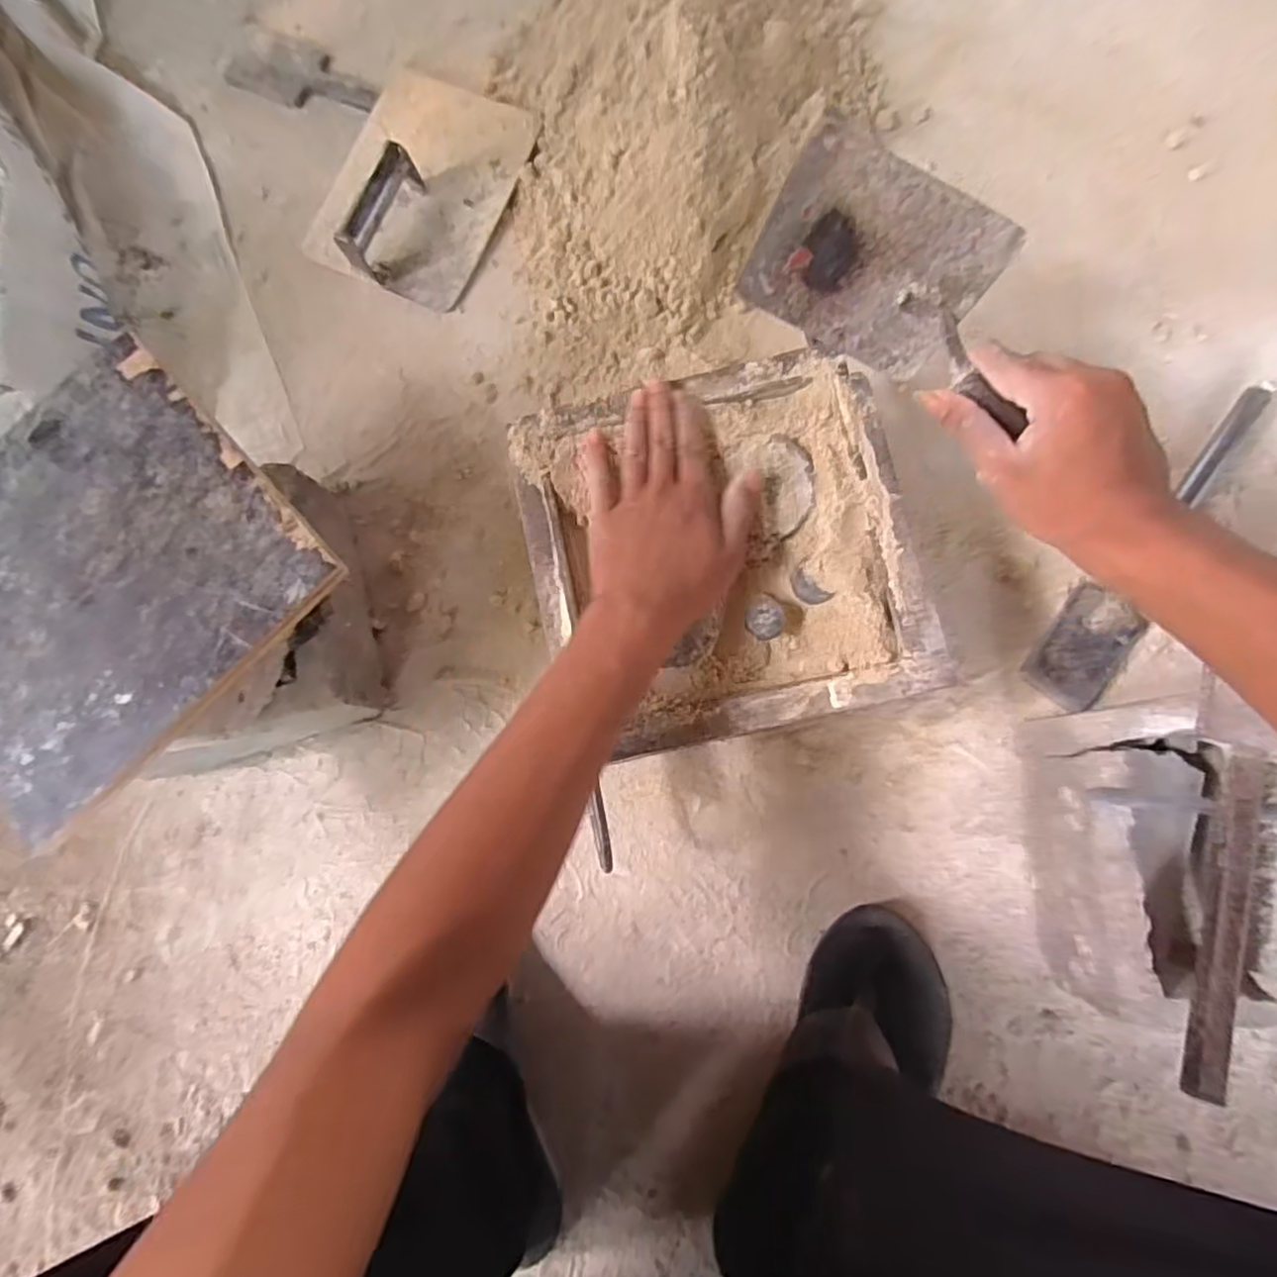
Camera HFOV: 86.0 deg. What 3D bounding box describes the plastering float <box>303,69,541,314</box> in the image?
[{"bbox_3d":[-0.203,-0.426,0.626,0.166,0.065,0.207,27,85,7],"label":"plastering float"}]

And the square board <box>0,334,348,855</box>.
[{"bbox_3d":[-0.355,-0.040,0.441,0.239,0.015,0.246,44,87,8],"label":"square board"}]

